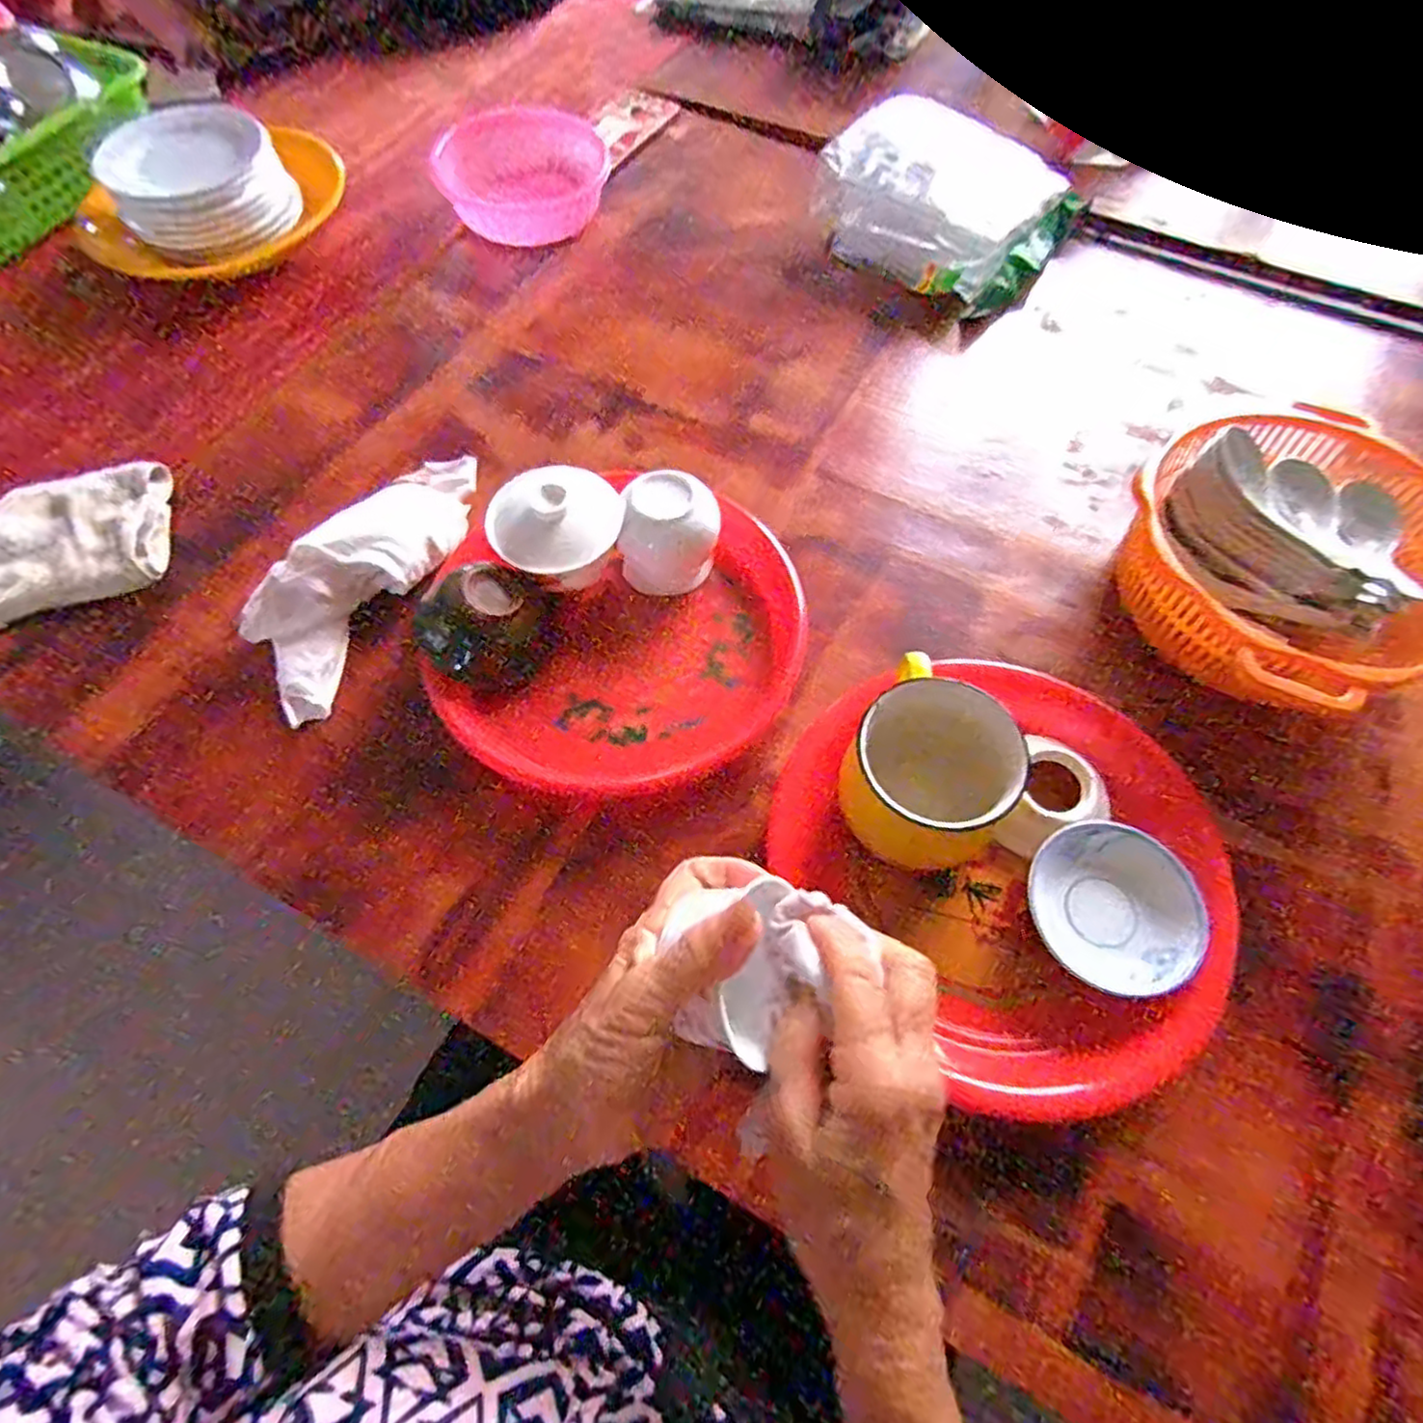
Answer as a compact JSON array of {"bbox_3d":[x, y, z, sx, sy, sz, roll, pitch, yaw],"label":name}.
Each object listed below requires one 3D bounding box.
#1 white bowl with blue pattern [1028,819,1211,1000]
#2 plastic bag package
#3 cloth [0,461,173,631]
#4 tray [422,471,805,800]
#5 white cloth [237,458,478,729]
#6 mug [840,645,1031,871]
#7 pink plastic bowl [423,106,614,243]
[{"bbox_3d":[0.230,0.112,0.411,0.085,0.028,0.093,0,63,0],"label":"white bowl with blue pattern"},{"bbox_3d":[0.227,-0.496,0.693,0.216,0.070,0.212,34,68,15],"label":"plastic bag package"},{"bbox_3d":[-0.530,-0.111,0.531,0.233,0.026,0.132,-15,64,-8],"label":"cloth"},{"bbox_3d":[-0.050,-0.055,0.499,0.235,0.023,0.226,0,63,0],"label":"tray"},{"bbox_3d":[-0.245,-0.106,0.507,0.079,0.053,0.231,25,66,12],"label":"white cloth"},{"bbox_3d":[0.127,0.039,0.419,0.092,0.091,0.086,0,63,0],"label":"mug"},{"bbox_3d":[-0.191,-0.559,0.734,0.166,0.043,0.162,0,63,0],"label":"pink plastic bowl"}]

